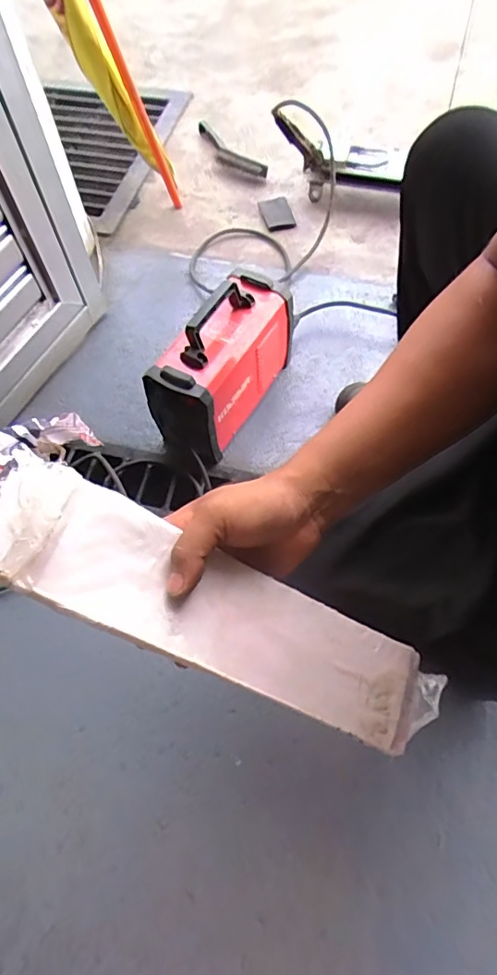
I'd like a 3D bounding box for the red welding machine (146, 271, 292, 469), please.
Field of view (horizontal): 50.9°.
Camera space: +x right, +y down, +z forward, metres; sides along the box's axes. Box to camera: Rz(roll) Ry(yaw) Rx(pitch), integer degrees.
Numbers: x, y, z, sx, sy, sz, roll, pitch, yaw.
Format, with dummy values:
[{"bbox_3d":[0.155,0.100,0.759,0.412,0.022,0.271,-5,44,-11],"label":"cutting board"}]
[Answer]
[{"bbox_3d":[-0.050,-0.207,0.895,0.122,0.240,0.306,28,67,14],"label":"red welding machine"}]

